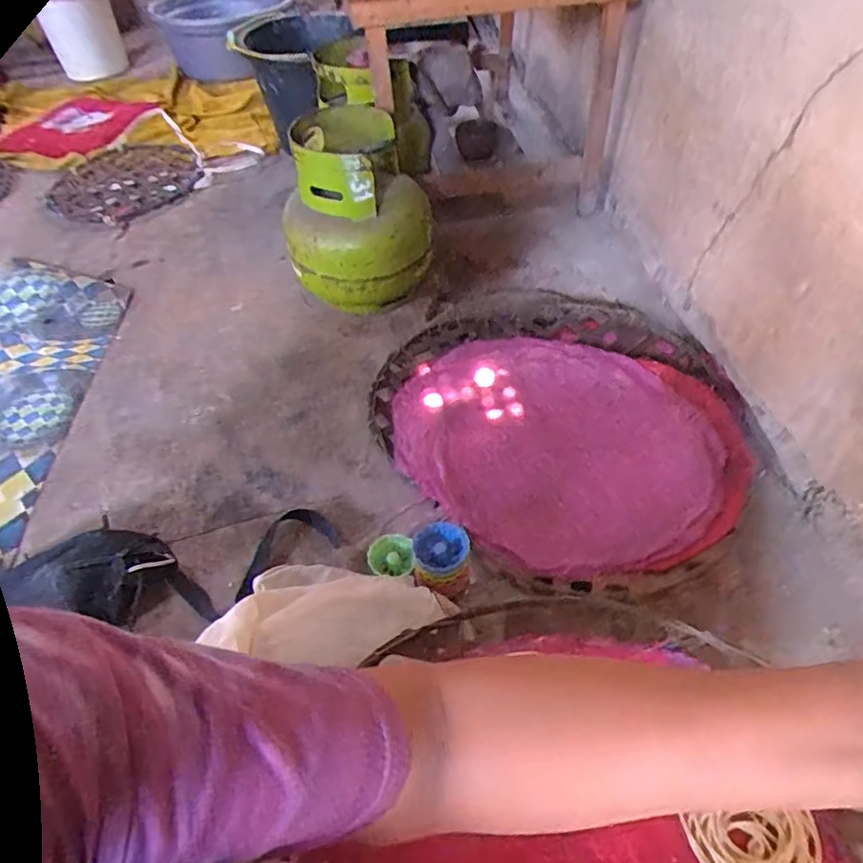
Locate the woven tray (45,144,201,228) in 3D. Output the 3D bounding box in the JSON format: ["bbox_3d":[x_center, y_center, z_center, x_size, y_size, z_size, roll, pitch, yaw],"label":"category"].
[{"bbox_3d":[-0.641,-0.546,1.308,0.255,0.047,0.323,28,57,25],"label":"woven tray"}]

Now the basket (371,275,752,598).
[{"bbox_3d":[0.188,-0.043,0.919,0.512,0.077,0.611,-28,53,-18],"label":"basket"}]

